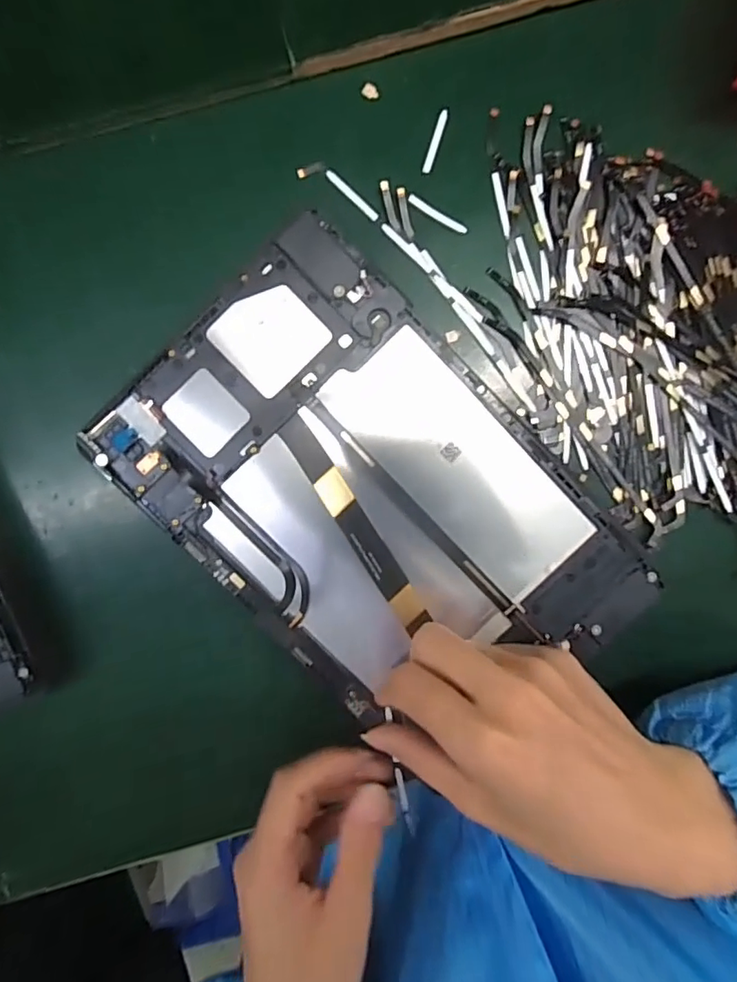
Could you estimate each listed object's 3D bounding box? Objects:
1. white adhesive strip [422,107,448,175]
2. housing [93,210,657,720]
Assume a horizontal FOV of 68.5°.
[{"bbox_3d":[0.032,-0.169,0.261,0.004,0.004,0.031,18,92,-4],"label":"white adhesive strip"},{"bbox_3d":[0.006,0.005,0.250,0.156,0.011,0.226,-45,95,0],"label":"housing"}]

